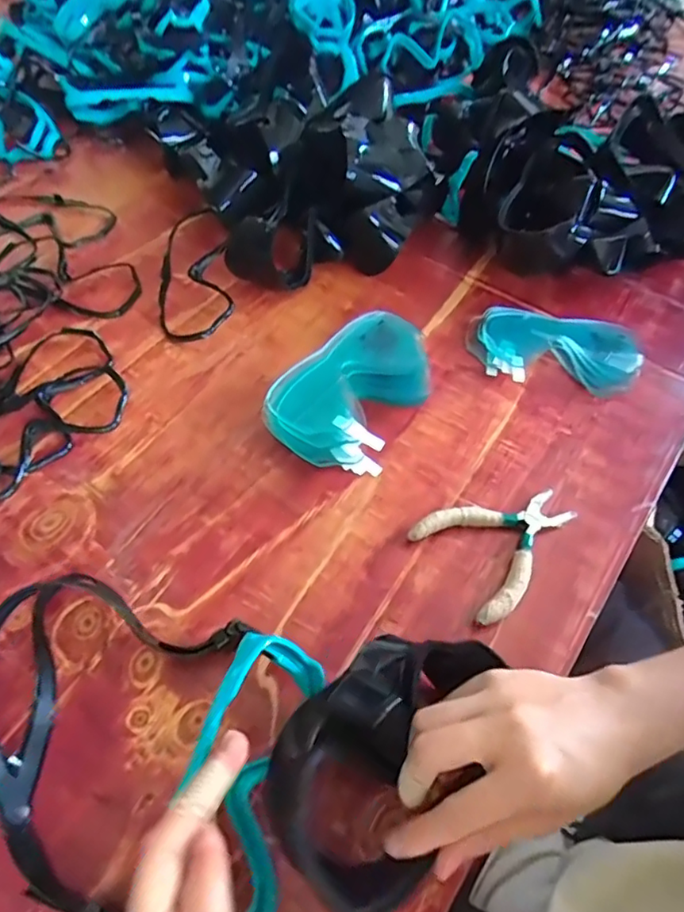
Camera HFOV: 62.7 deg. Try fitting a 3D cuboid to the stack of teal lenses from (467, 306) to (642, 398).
[{"bbox_3d":[0.213,-0.110,0.562,0.157,0.027,0.094,3,56,-1],"label":"stack of teal lenses"}]

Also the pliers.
[{"bbox_3d":[0.130,0.066,0.444,0.123,0.016,0.091,-26,61,-19],"label":"pliers"}]

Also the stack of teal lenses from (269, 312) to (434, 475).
[{"bbox_3d":[0.010,-0.057,0.497,0.109,0.057,0.164,25,58,13],"label":"stack of teal lenses"}]

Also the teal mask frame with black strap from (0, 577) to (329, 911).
[{"bbox_3d":[-0.136,0.165,0.331,0.225,0.069,0.168,12,56,5],"label":"teal mask frame with black strap"}]

